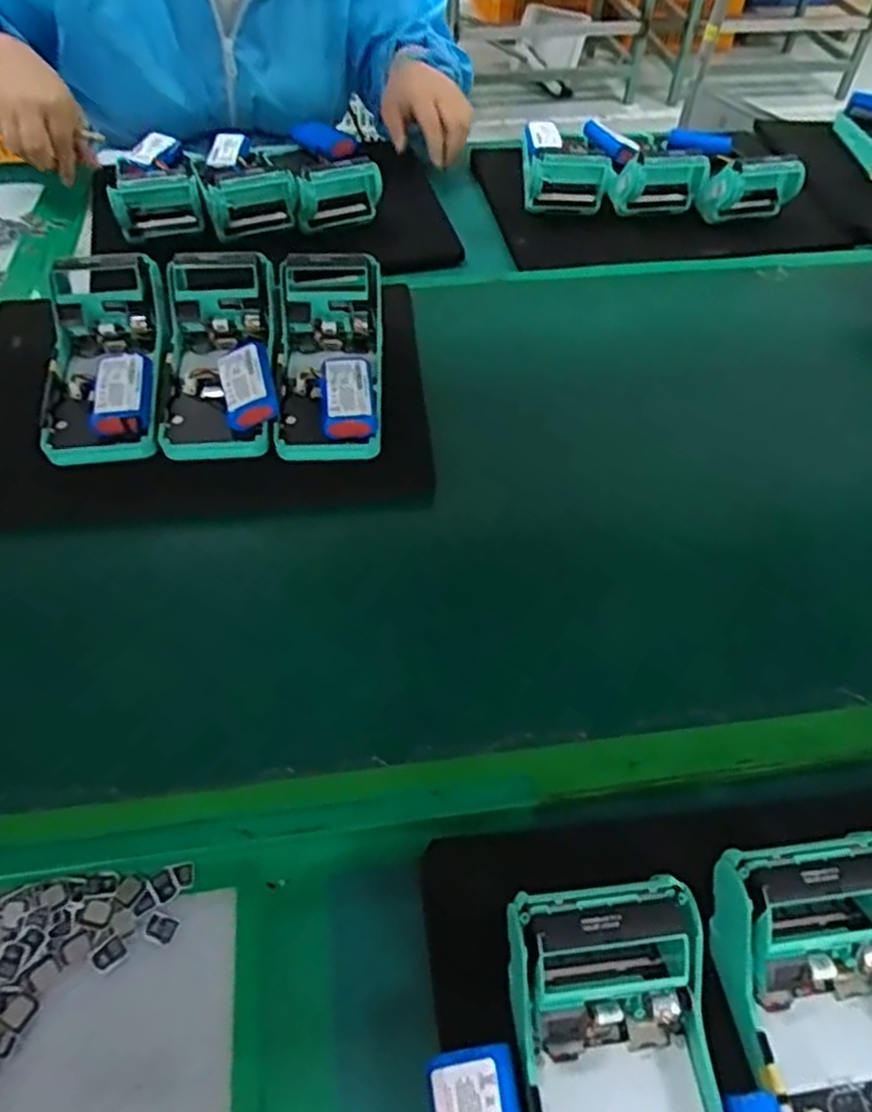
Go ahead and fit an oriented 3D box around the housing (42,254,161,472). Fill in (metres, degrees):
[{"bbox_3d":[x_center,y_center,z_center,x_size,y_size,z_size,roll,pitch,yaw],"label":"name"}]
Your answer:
[{"bbox_3d":[-0.236,-0.143,0.528,0.076,0.055,0.174,-8,64,-5],"label":"housing"}]

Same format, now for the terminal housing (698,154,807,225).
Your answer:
[{"bbox_3d":[0.315,-0.366,0.730,0.094,0.062,0.034,-9,54,-11],"label":"terminal housing"}]

